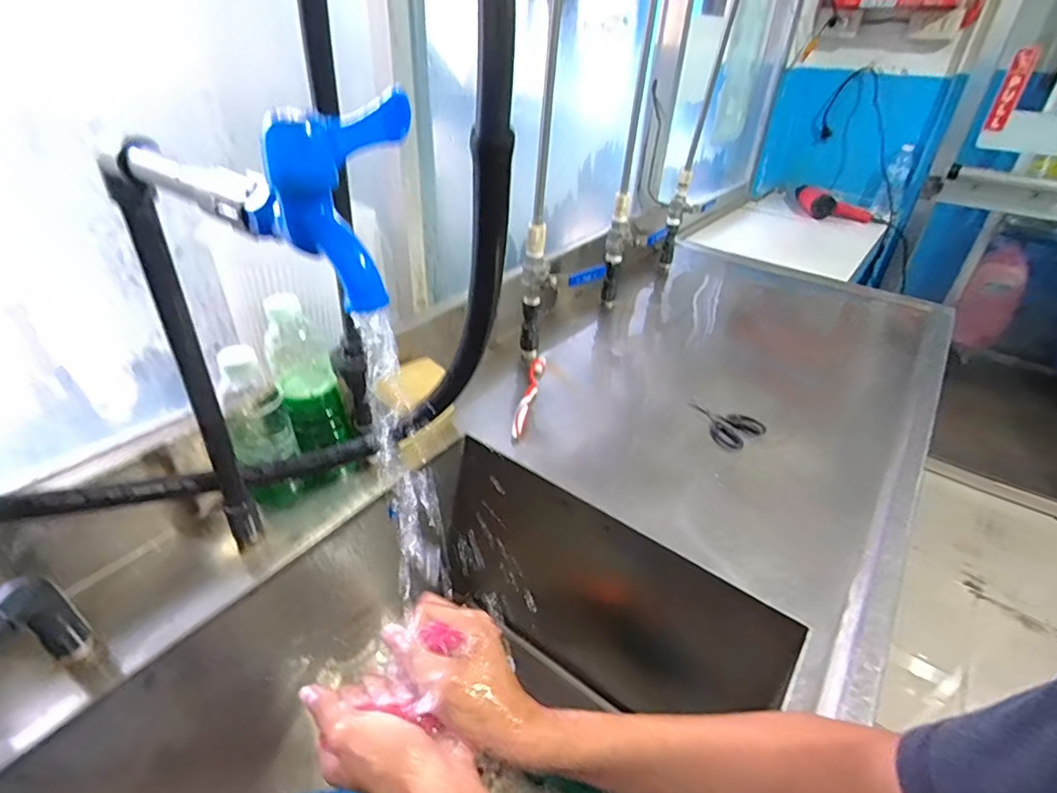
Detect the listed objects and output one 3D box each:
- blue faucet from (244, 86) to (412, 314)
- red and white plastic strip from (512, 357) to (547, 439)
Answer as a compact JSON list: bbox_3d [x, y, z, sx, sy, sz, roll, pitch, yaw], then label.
[{"bbox_3d":[-0.096,-0.094,0.254,0.068,0.082,0.053,11,35,12],"label":"blue faucet"},{"bbox_3d":[0.001,-0.004,0.757,0.022,0.021,0.183,8,34,7],"label":"red and white plastic strip"}]

